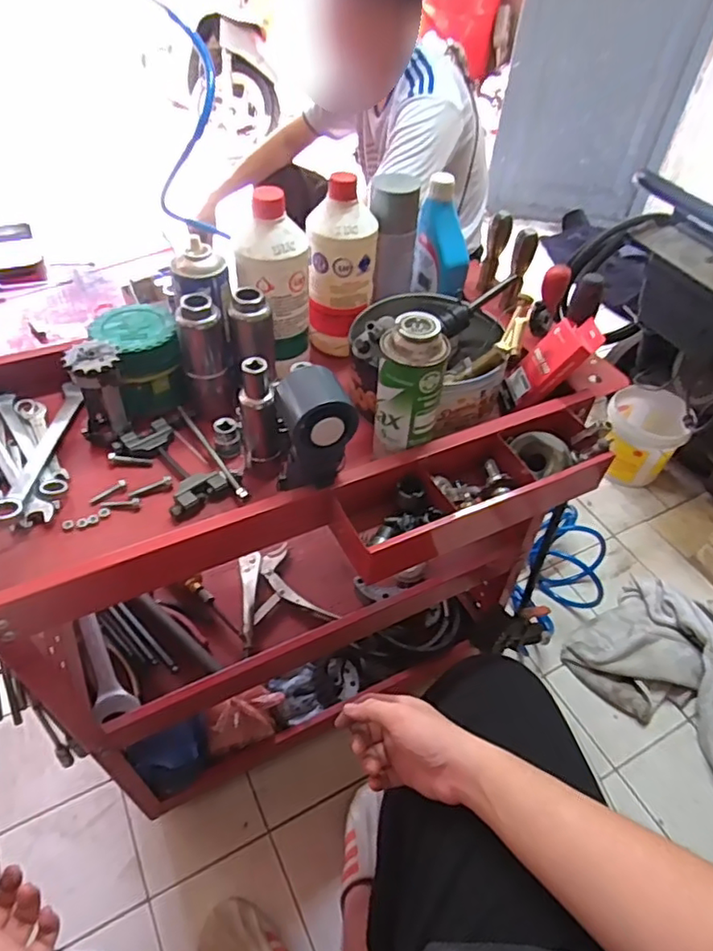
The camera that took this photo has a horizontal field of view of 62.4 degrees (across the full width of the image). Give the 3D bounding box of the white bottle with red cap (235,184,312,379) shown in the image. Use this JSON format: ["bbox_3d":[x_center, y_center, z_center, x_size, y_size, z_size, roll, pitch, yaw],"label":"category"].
[{"bbox_3d":[-0.099,-0.221,0.705,0.082,0.219,0.081,0,48,-3],"label":"white bottle with red cap"}]

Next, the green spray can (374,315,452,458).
[{"bbox_3d":[0.054,-0.090,0.597,0.065,0.150,0.070,11,48,7],"label":"green spray can"}]

